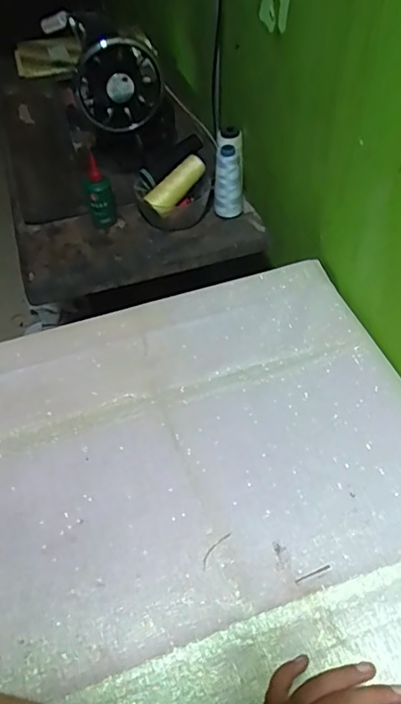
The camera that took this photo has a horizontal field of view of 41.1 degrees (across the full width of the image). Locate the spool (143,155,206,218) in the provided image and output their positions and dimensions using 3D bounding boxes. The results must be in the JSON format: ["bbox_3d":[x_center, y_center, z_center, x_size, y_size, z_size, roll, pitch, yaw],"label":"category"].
[{"bbox_3d":[-0.038,-0.262,0.841,0.107,0.034,0.033,-46,64,-3],"label":"spool"}]

